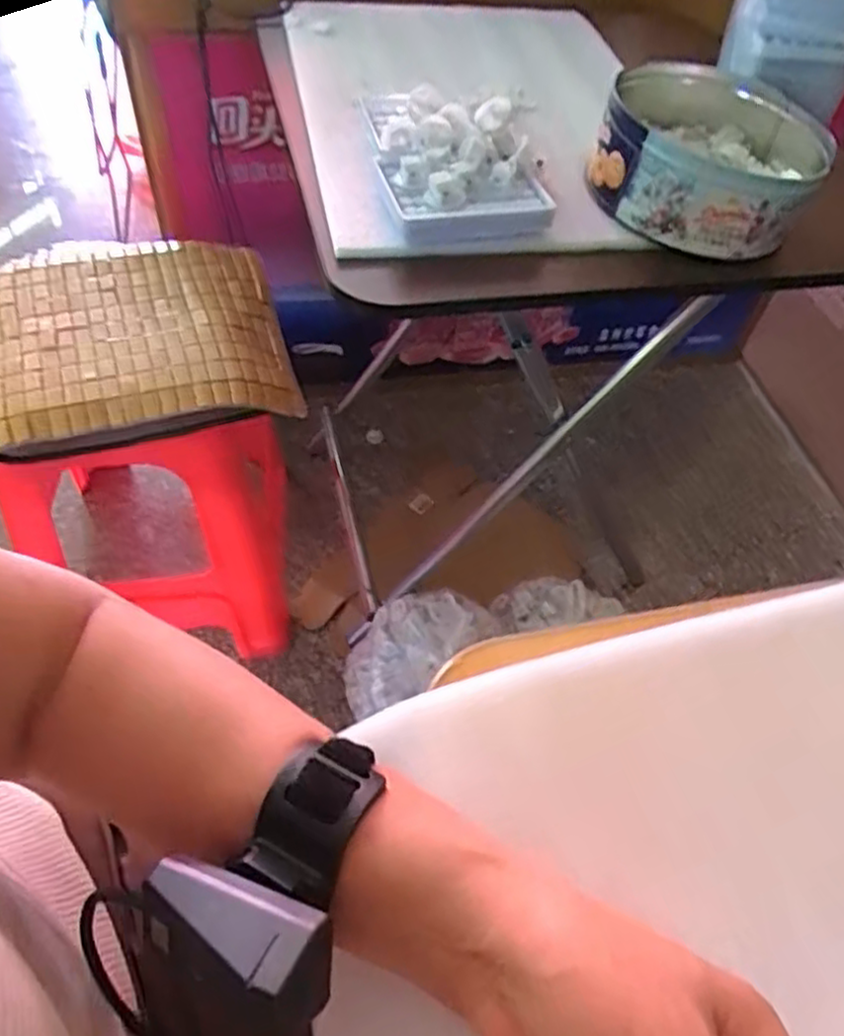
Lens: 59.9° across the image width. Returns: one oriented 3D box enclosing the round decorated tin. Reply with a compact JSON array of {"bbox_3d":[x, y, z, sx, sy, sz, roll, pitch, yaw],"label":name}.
[{"bbox_3d":[0.241,-0.305,0.623,0.174,0.069,0.181,3,52,-4],"label":"round decorated tin"}]

